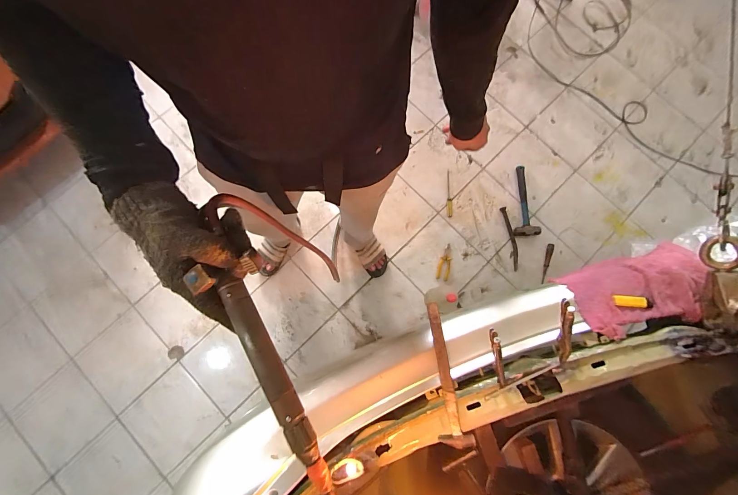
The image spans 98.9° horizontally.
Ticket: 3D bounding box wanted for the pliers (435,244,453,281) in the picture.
[{"bbox_3d":[0.330,0.064,1.367,0.052,0.011,0.158,15,78,2],"label":"pliers"}]

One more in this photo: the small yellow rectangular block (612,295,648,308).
[{"bbox_3d":[0.590,0.121,0.708,0.074,0.016,0.023,6,78,0],"label":"small yellow rectangular block"}]

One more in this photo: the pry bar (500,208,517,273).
[{"bbox_3d":[0.624,-0.041,1.385,0.038,0.015,0.281,-7,79,-3],"label":"pry bar"}]

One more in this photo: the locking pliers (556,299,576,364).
[{"bbox_3d":[0.375,0.164,0.605,0.014,0.039,0.143,-14,115,-4],"label":"locking pliers"}]

